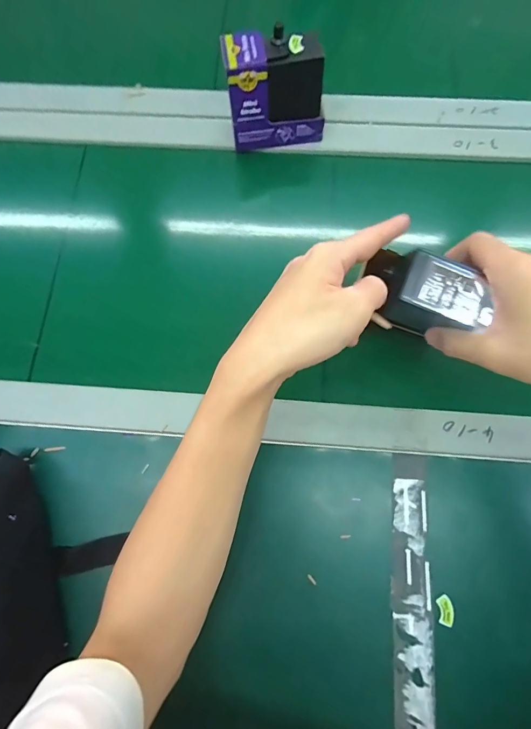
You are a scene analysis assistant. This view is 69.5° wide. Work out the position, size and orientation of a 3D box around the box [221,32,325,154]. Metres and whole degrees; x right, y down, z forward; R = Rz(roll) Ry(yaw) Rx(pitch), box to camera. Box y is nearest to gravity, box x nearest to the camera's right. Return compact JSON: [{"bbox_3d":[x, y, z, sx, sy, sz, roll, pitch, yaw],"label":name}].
[{"bbox_3d":[0.012,-0.291,0.414,0.102,0.101,0.046,-6,75,-1],"label":"box"}]

